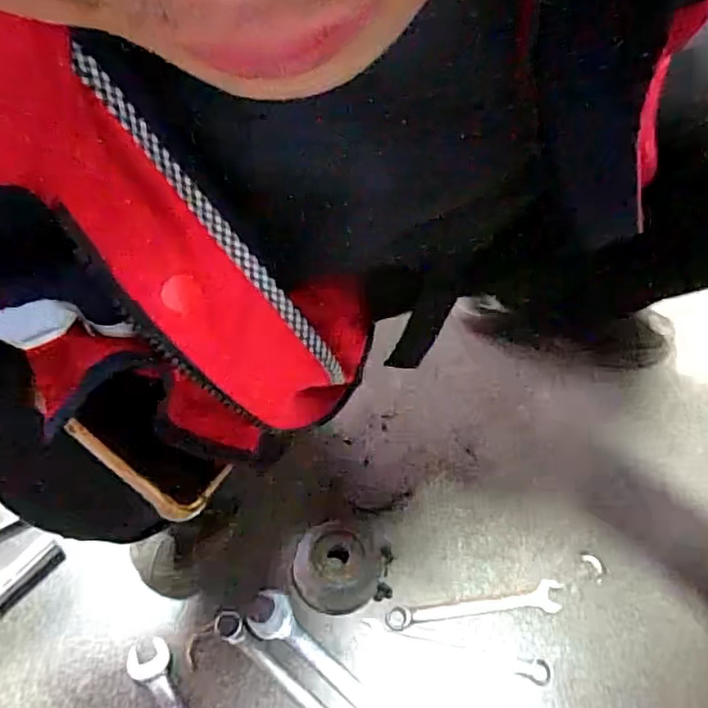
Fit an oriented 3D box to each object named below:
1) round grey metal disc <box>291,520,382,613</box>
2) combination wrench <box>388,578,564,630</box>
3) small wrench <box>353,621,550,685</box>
[{"bbox_3d":[-0.018,0.216,0.603,0.087,0.025,0.083,0,52,-1],"label":"round grey metal disc"},{"bbox_3d":[0.121,0.254,0.593,0.178,0.006,0.028,-7,53,-7],"label":"combination wrench"},{"bbox_3d":[0.093,0.286,0.570,0.182,0.004,0.022,10,53,6],"label":"small wrench"}]

